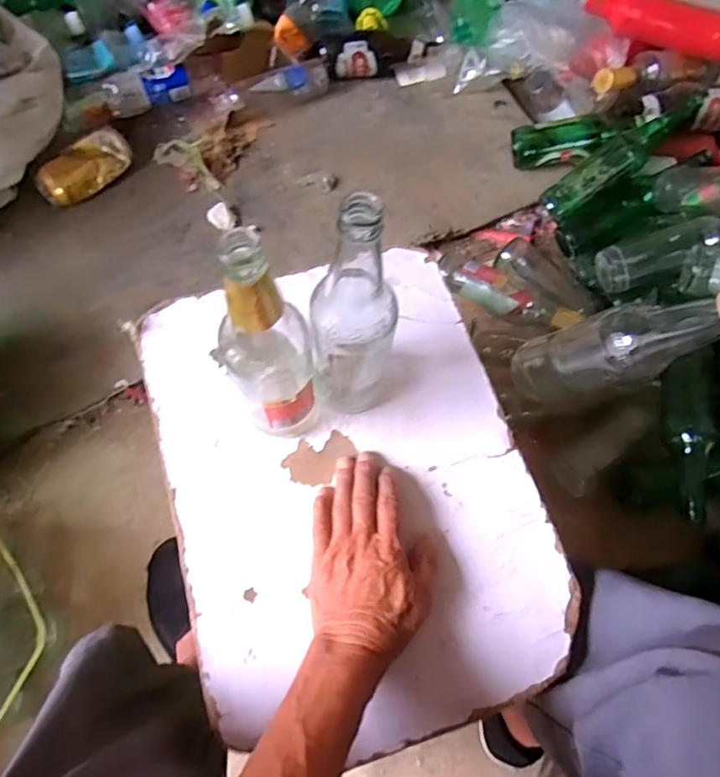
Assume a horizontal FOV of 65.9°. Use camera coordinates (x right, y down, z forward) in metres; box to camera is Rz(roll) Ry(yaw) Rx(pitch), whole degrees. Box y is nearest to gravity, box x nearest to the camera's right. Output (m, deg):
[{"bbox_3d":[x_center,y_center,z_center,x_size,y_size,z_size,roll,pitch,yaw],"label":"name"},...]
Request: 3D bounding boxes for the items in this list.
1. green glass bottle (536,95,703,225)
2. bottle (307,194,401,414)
[{"bbox_3d":[0.406,-0.367,0.875,0.251,0.058,0.059,-34,70,22],"label":"green glass bottle"},{"bbox_3d":[-0.005,-0.040,0.439,0.064,0.263,0.055,4,69,0],"label":"bottle"}]

